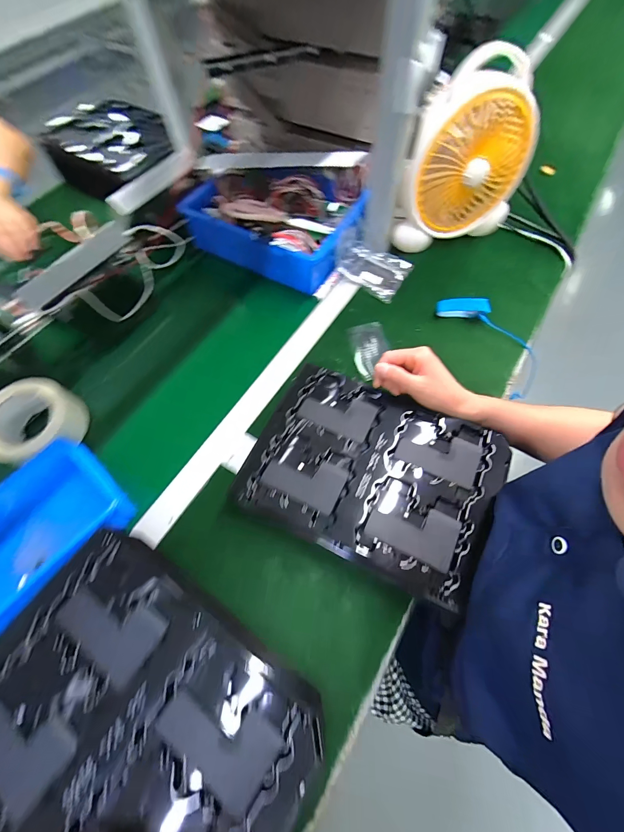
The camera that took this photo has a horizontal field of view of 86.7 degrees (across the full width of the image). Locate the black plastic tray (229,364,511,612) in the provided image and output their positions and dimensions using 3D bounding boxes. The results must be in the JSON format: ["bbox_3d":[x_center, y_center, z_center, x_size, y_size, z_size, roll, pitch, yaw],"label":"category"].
[{"bbox_3d":[0.068,0.060,0.401,0.278,0.024,0.212,23,66,13],"label":"black plastic tray"}]

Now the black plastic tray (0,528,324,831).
[{"bbox_3d":[-0.154,0.265,0.279,0.287,0.028,0.218,31,68,17],"label":"black plastic tray"}]

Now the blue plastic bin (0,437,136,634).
[{"bbox_3d":[-0.336,0.135,0.396,0.148,0.055,0.201,37,70,19],"label":"blue plastic bin"}]

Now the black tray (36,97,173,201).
[{"bbox_3d":[-0.436,-0.583,0.729,0.326,0.090,0.209,39,71,20],"label":"black tray"}]

